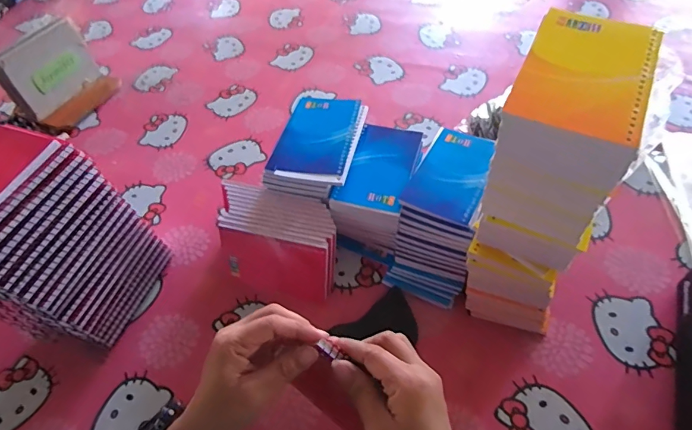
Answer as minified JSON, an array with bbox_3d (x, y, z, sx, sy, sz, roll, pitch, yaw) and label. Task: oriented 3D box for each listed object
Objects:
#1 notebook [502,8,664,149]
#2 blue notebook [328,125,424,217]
[{"bbox_3d":[0.164,-0.099,0.298,0.078,0.005,0.123,21,58,20],"label":"notebook"},{"bbox_3d":[0.042,-0.058,0.532,0.079,0.012,0.139,14,56,16],"label":"blue notebook"}]

